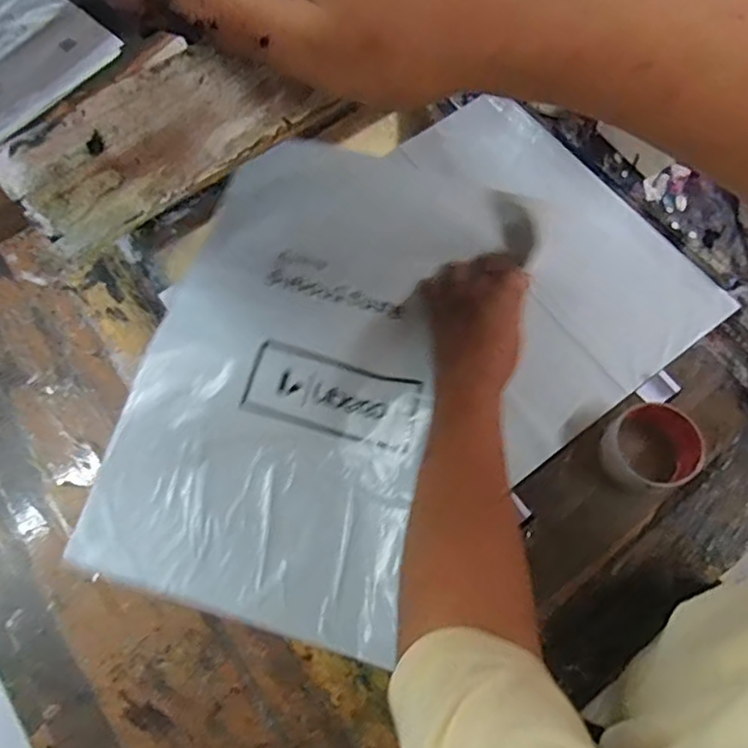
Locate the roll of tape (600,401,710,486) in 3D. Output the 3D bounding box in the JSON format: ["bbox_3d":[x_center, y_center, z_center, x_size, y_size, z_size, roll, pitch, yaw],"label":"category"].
[{"bbox_3d":[0.269,0.072,0.578,0.084,0.050,0.077,0,67,0],"label":"roll of tape"}]

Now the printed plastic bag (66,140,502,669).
[{"bbox_3d":[-0.079,-0.012,0.612,0.310,0.076,0.485,15,68,6],"label":"printed plastic bag"}]

